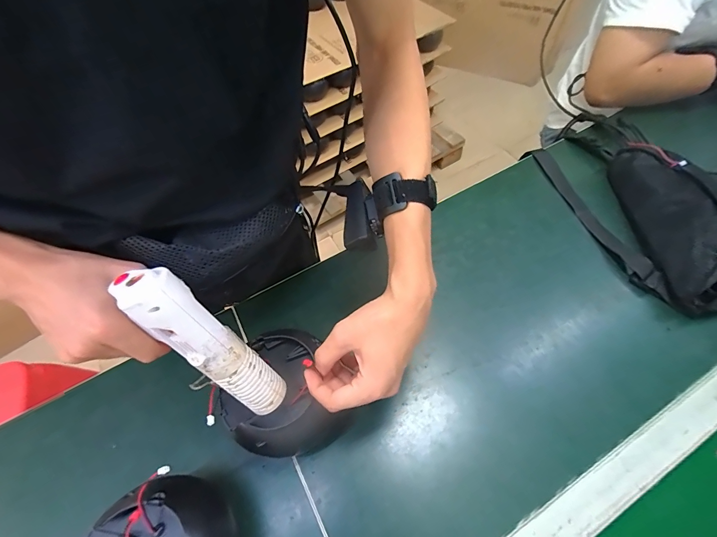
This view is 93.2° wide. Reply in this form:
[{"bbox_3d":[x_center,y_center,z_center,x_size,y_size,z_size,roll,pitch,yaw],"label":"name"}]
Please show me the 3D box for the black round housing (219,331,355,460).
[{"bbox_3d":[-0.084,0.148,0.384,0.113,0.095,0.114,-2,57,3],"label":"black round housing"}]

